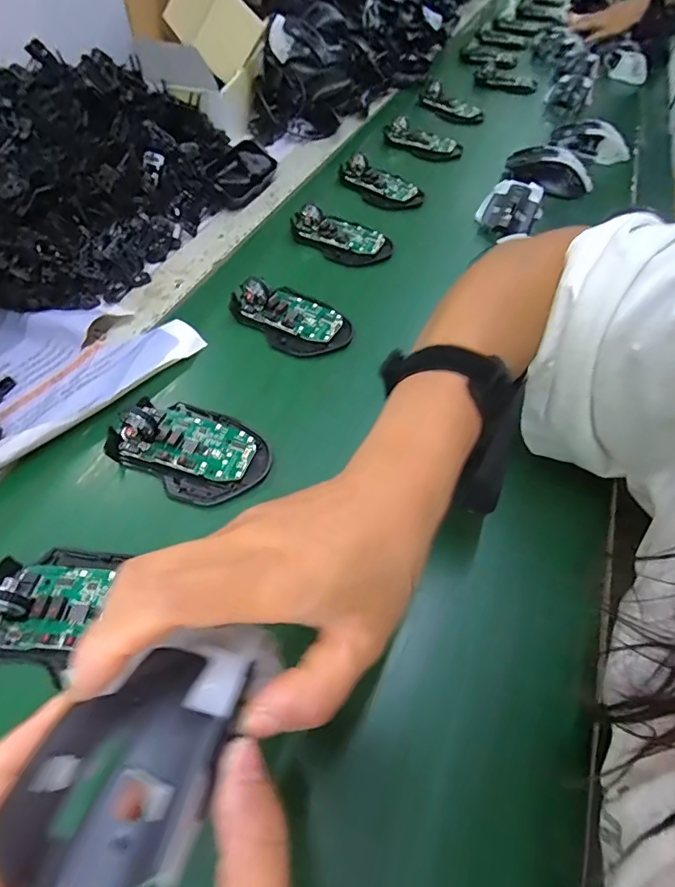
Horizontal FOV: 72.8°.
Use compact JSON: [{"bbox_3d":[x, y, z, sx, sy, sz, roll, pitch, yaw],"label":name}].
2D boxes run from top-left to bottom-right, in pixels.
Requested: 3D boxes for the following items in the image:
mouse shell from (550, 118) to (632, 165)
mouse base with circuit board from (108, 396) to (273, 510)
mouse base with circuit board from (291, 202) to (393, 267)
[{"bbox_3d":[0.389,-0.457,0.697,0.117,0.045,0.054,16,58,11],"label":"mouse shell"},{"bbox_3d":[-0.107,-0.003,0.324,0.109,0.034,0.070,25,60,17],"label":"mouse base with circuit board"},{"bbox_3d":[0.001,-0.231,0.495,0.111,0.028,0.064,29,61,19],"label":"mouse base with circuit board"}]

